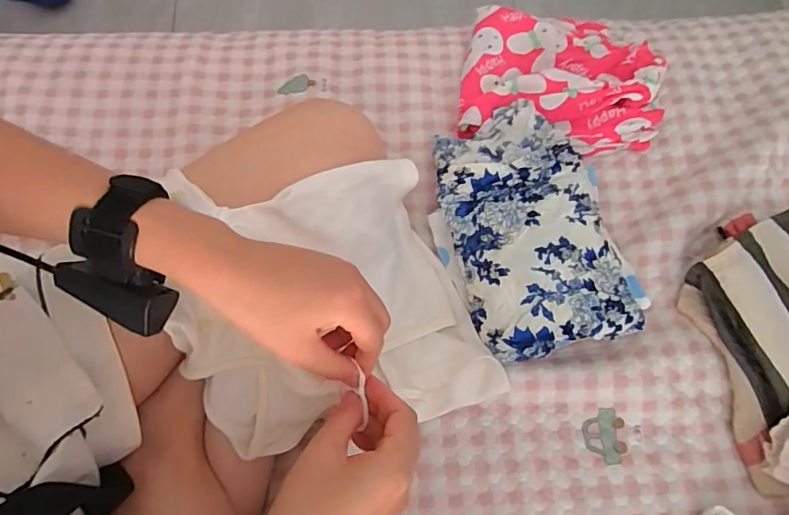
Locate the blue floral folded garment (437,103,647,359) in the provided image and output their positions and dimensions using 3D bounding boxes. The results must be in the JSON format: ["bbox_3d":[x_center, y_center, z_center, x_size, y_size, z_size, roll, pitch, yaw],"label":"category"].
[{"bbox_3d":[0.122,-0.031,0.451,0.147,0.074,0.237,-14,72,-7],"label":"blue floral folded garment"}]

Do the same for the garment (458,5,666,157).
[{"bbox_3d":[0.173,-0.200,0.521,0.210,0.051,0.179,1,71,-2],"label":"garment"}]

